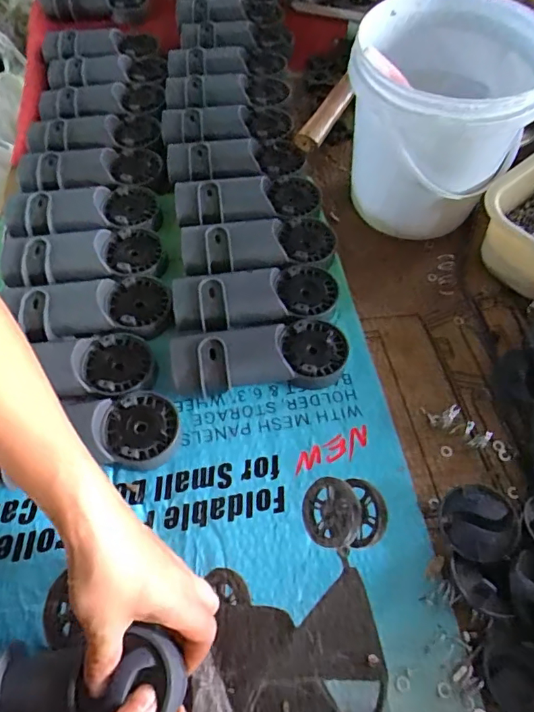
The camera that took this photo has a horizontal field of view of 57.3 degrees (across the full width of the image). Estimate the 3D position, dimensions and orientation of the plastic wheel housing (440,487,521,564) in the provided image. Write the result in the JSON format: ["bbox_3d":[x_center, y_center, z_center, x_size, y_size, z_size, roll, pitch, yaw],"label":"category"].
[{"bbox_3d":[0.165,0.134,0.387,0.052,0.030,0.054,1,62,-3],"label":"plastic wheel housing"}]

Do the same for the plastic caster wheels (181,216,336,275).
[{"bbox_3d":[-0.007,-0.117,0.517,0.158,0.026,0.066,-8,63,-8],"label":"plastic caster wheels"}]

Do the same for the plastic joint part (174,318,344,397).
[{"bbox_3d":[-0.006,0.001,0.453,0.164,0.044,0.061,-10,61,-5],"label":"plastic joint part"}]

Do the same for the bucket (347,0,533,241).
[{"bbox_3d":[0.165,-0.236,0.500,0.169,0.166,0.170,1,62,-3],"label":"bucket"}]

